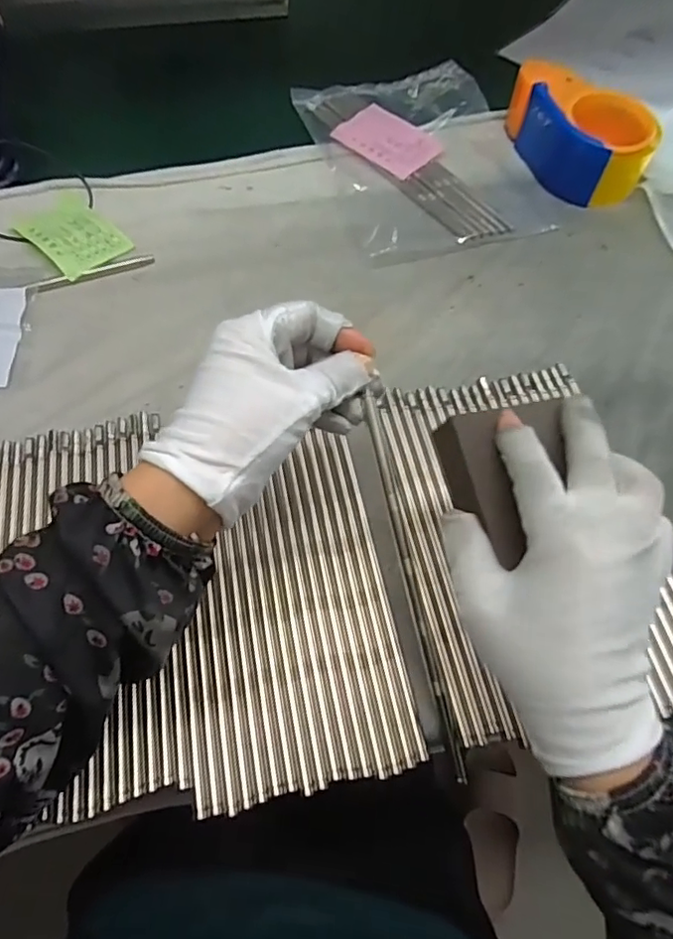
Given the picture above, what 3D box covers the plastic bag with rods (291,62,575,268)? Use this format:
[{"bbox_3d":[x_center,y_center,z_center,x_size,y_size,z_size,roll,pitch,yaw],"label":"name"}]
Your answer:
[{"bbox_3d":[0.080,-0.308,0.535,0.181,0.019,0.255,-16,64,-8],"label":"plastic bag with rods"}]

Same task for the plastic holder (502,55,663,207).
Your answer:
[{"bbox_3d":[0.225,-0.313,0.517,0.076,0.053,0.140,-22,65,-11],"label":"plastic holder"}]

